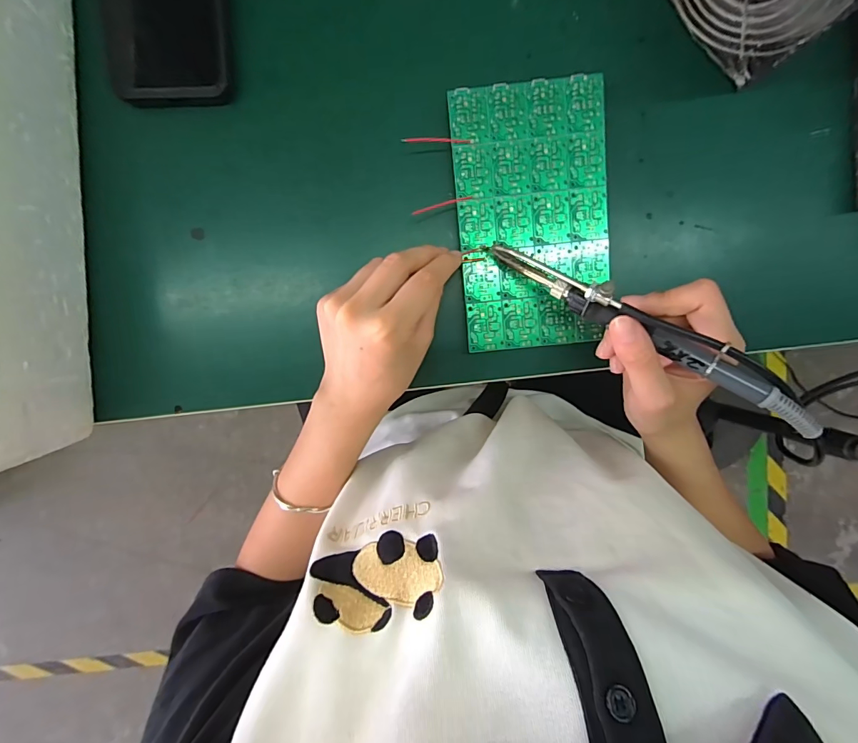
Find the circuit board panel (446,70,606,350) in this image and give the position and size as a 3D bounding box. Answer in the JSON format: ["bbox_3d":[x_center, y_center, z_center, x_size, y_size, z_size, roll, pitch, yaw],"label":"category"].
[{"bbox_3d":[0.072,-0.105,0.289,0.101,0.004,0.174,-5,99,1],"label":"circuit board panel"}]

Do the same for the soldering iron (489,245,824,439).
[{"bbox_3d":[0.125,-0.026,0.244,0.201,0.026,0.019,32,98,14],"label":"soldering iron"}]

